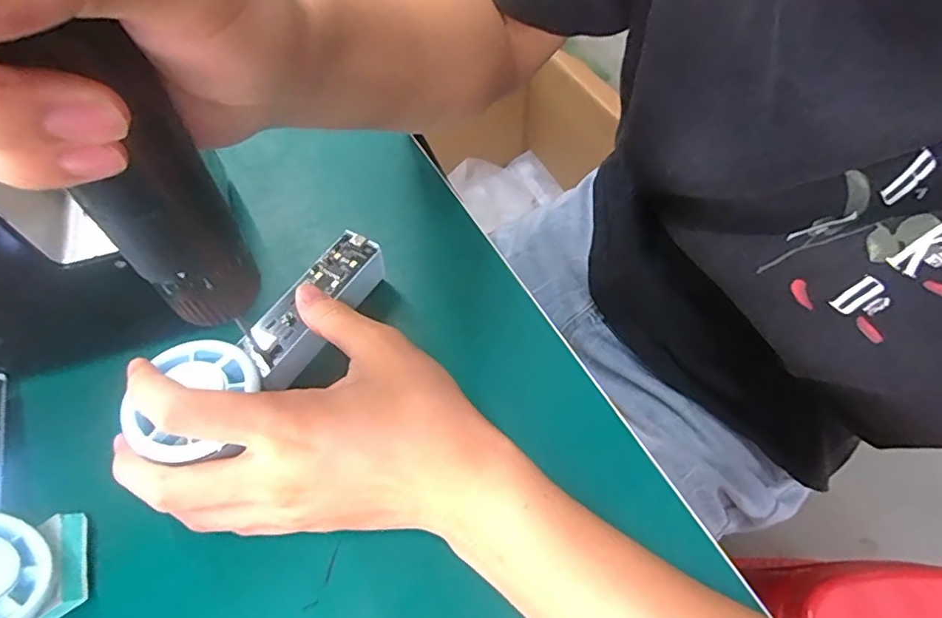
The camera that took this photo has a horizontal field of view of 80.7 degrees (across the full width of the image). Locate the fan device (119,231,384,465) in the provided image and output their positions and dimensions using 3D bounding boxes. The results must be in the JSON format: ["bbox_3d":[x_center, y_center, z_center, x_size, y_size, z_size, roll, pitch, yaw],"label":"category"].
[{"bbox_3d":[-0.099,0.017,0.281,0.047,0.033,0.146,27,50,18],"label":"fan device"}]

